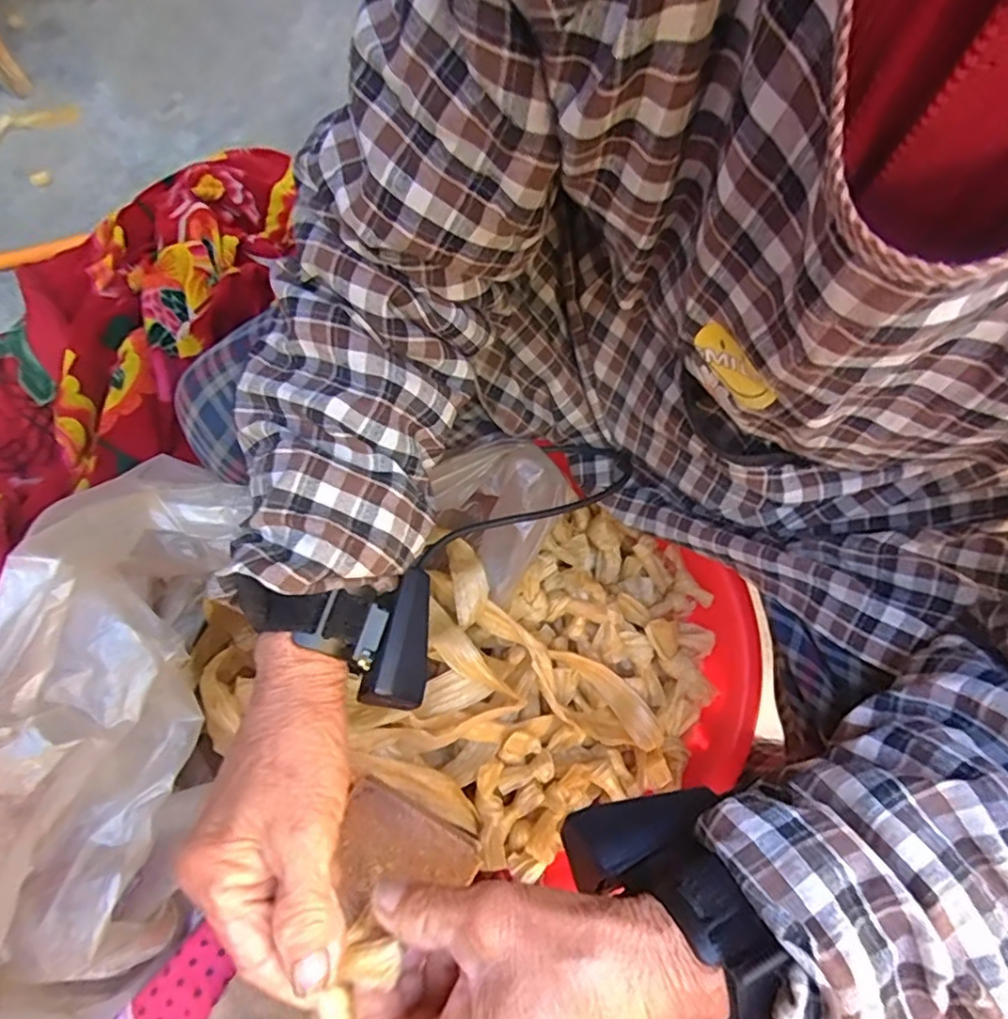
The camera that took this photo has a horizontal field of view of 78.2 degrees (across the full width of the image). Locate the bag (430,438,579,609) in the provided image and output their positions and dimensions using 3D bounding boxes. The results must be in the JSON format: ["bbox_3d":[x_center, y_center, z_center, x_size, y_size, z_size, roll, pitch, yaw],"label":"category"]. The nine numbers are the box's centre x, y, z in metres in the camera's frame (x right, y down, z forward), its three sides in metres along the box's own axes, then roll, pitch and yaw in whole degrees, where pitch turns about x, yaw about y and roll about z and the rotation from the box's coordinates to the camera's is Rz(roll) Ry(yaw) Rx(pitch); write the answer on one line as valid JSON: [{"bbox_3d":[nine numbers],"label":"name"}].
[{"bbox_3d":[-0.004,-0.004,0.418,0.083,0.063,0.090,38,77,11],"label":"bag"}]

